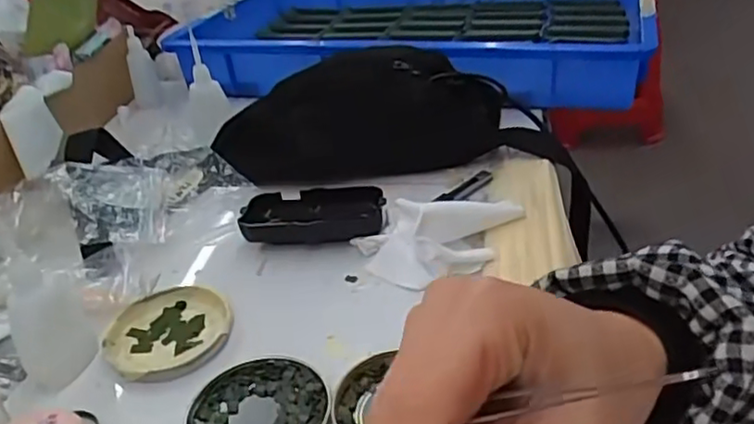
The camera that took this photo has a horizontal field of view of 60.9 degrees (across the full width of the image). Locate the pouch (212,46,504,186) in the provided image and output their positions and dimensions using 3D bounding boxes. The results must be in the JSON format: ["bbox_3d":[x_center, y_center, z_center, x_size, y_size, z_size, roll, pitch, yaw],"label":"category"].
[{"bbox_3d":[-0.015,-0.096,0.594,0.248,0.086,0.099,-6,32,1],"label":"pouch"}]

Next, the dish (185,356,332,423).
[{"bbox_3d":[-0.066,0.112,0.356,0.077,0.008,0.077,-3,33,2],"label":"dish"}]

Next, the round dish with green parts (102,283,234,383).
[{"bbox_3d":[-0.137,0.078,0.423,0.079,0.012,0.077,-3,33,2],"label":"round dish with green parts"}]

